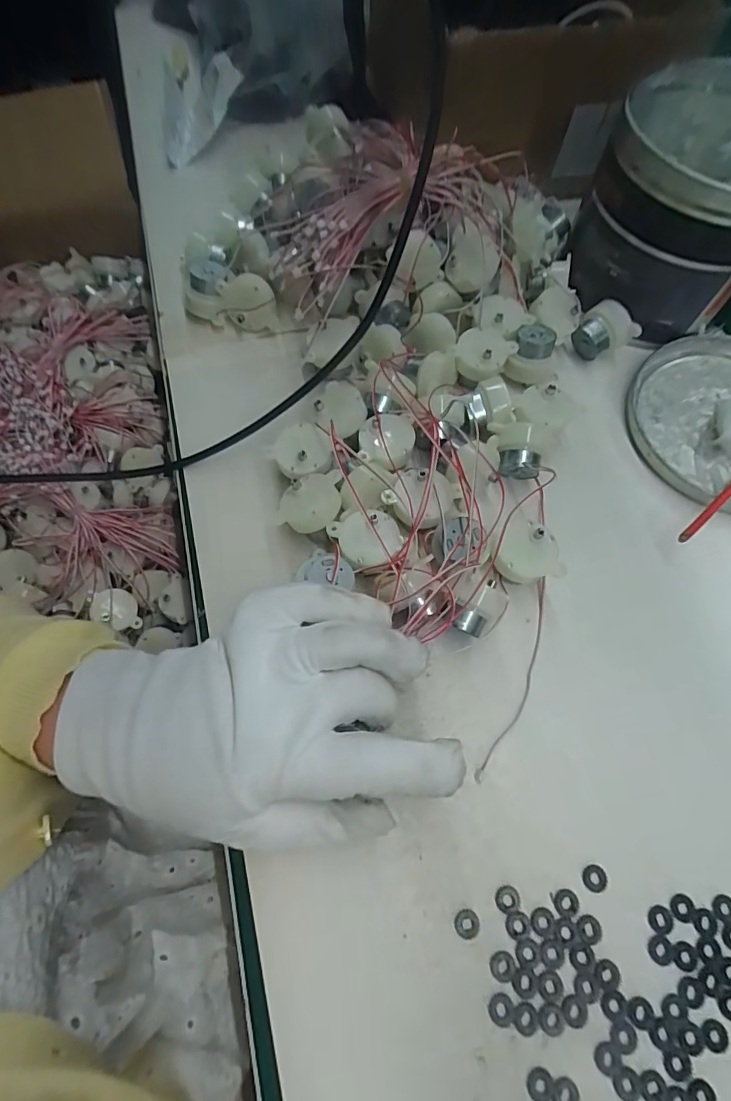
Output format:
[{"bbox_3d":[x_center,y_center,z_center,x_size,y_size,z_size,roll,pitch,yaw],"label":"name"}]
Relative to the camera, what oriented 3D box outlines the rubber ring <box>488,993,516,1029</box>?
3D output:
[{"bbox_3d":[0.056,0.189,0.199,0.011,0.004,0.011,1,67,-2],"label":"rubber ring"}]

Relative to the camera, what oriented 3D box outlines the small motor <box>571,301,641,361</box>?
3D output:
[{"bbox_3d":[0.158,-0.142,0.321,0.033,0.026,0.035,1,67,-2],"label":"small motor"}]

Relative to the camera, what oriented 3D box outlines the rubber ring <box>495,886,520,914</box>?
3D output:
[{"bbox_3d":[0.063,0.154,0.214,0.011,0.004,0.010,1,67,-2],"label":"rubber ring"}]

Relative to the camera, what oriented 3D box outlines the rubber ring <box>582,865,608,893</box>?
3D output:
[{"bbox_3d":[0.104,0.147,0.217,0.011,0.004,0.011,1,67,-2],"label":"rubber ring"}]

